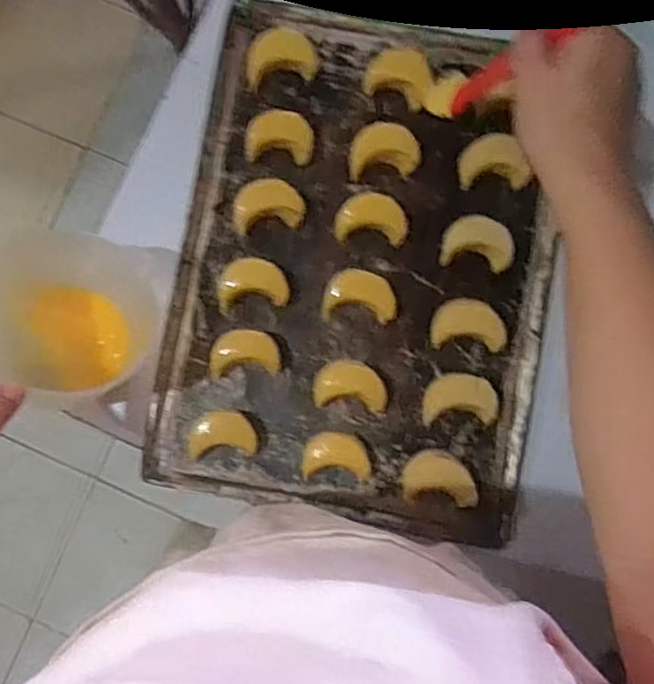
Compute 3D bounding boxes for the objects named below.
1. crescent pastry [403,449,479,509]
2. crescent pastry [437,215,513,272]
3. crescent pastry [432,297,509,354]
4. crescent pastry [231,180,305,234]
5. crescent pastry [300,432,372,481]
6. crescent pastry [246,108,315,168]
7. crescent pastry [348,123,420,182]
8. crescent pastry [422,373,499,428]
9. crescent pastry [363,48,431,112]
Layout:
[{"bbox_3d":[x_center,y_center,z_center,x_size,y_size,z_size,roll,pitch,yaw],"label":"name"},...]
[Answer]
[{"bbox_3d":[0.098,0.118,0.579,0.063,0.015,0.045,2,87,3],"label":"crescent pastry"},{"bbox_3d":[0.133,-0.087,0.587,0.061,0.013,0.045,9,87,3],"label":"crescent pastry"},{"bbox_3d":[0.125,-0.016,0.591,0.063,0.013,0.045,3,87,3],"label":"crescent pastry"},{"bbox_3d":[-0.052,-0.121,0.592,0.061,0.013,0.042,-5,87,2],"label":"crescent pastry"},{"bbox_3d":[0.008,0.098,0.573,0.056,0.018,0.039,2,87,3],"label":"crescent pastry"},{"bbox_3d":[-0.041,-0.183,0.597,0.057,0.018,0.043,6,87,3],"label":"crescent pastry"},{"bbox_3d":[0.051,-0.170,0.597,0.063,0.026,0.042,0,87,3],"label":"crescent pastry"},{"bbox_3d":[0.115,0.049,0.578,0.061,0.022,0.043,0,90,7],"label":"crescent pastry"},{"bbox_3d":[0.065,-0.238,0.600,0.060,0.030,0.042,24,88,4],"label":"crescent pastry"}]

